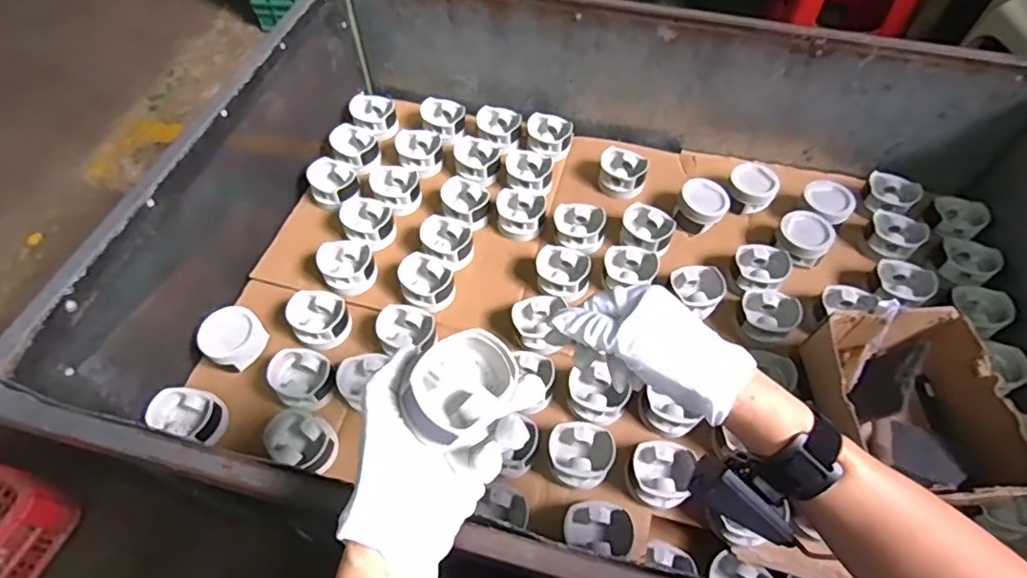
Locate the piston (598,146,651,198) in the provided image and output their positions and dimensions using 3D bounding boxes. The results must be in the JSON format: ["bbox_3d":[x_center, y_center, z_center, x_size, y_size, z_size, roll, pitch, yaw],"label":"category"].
[{"bbox_3d":[0.180,-0.192,0.933,0.080,0.042,0.088,13,57,8],"label":"piston"}]

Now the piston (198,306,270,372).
[{"bbox_3d":[-0.377,0.065,0.759,0.072,0.059,0.078,36,63,21],"label":"piston"}]

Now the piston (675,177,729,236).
[{"bbox_3d":[0.295,-0.130,0.885,0.077,0.054,0.084,22,59,13],"label":"piston"}]

